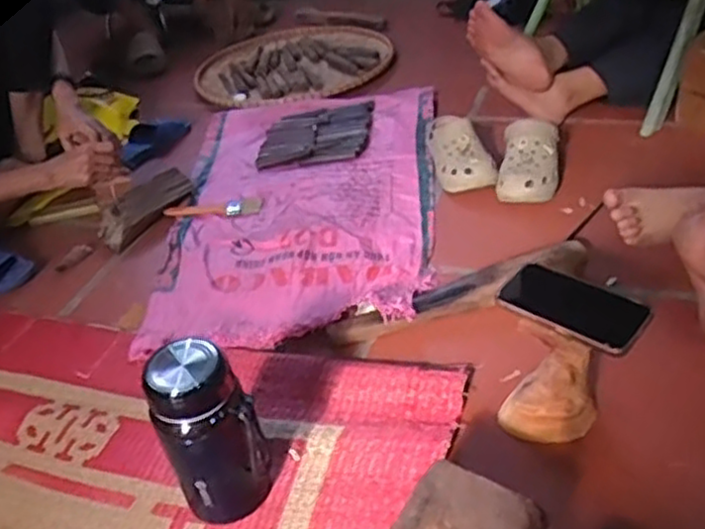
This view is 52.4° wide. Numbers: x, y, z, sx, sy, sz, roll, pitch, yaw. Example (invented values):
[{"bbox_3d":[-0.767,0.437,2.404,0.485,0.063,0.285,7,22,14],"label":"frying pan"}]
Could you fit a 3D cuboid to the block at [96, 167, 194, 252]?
[{"bbox_3d":[-0.378,-0.106,1.314,0.064,0.059,0.193,21,46,32],"label":"block"}]

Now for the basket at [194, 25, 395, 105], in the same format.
[{"bbox_3d":[-0.153,-0.512,1.824,0.489,0.059,0.473,-26,39,-20],"label":"basket"}]

